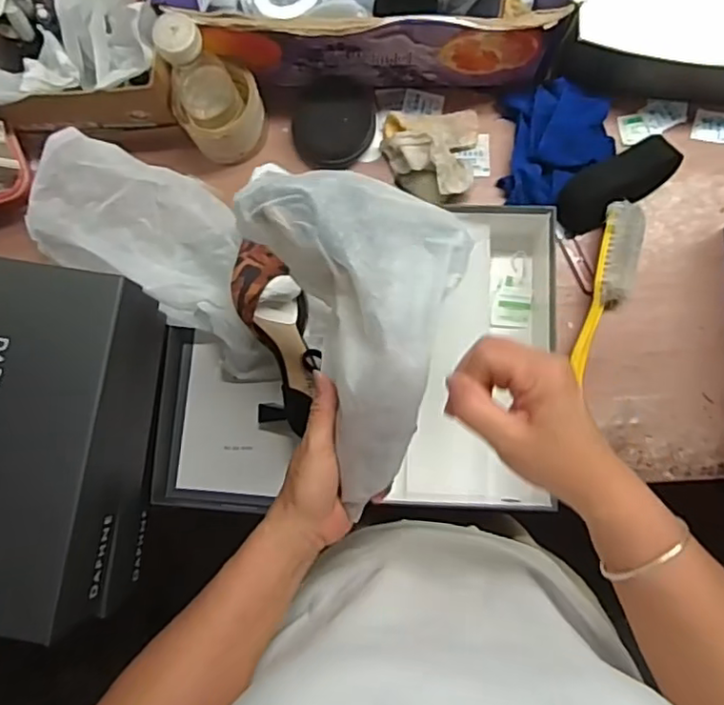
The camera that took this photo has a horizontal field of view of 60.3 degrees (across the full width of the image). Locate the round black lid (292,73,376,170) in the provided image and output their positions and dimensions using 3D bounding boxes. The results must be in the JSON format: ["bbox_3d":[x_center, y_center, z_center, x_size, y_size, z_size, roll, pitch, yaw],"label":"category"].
[{"bbox_3d":[-0.030,-0.258,0.696,0.094,0.033,0.089,0,85,2],"label":"round black lid"}]

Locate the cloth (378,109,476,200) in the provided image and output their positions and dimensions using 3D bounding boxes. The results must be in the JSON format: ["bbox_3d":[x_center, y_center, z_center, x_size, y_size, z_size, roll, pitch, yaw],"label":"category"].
[{"bbox_3d":[0.079,-0.223,0.694,0.107,0.043,0.103,-4,85,1],"label":"cloth"}]

